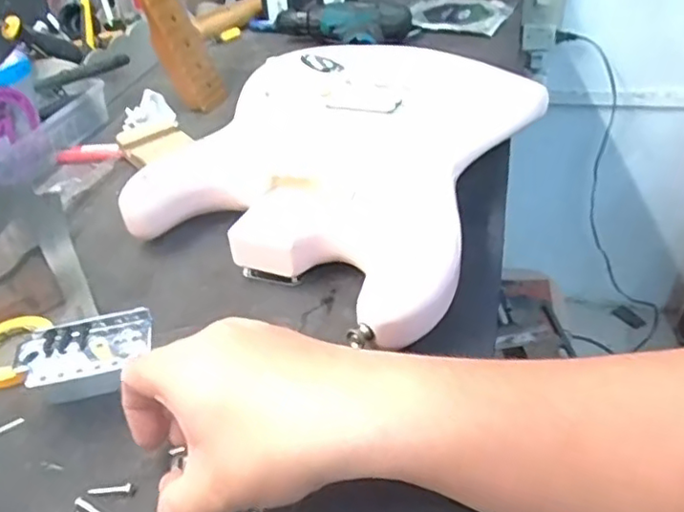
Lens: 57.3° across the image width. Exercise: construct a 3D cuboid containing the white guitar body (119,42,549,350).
[{"bbox_3d":[0.008,-0.095,0.571,0.286,0.055,0.415,13,43,22],"label":"white guitar body"}]

